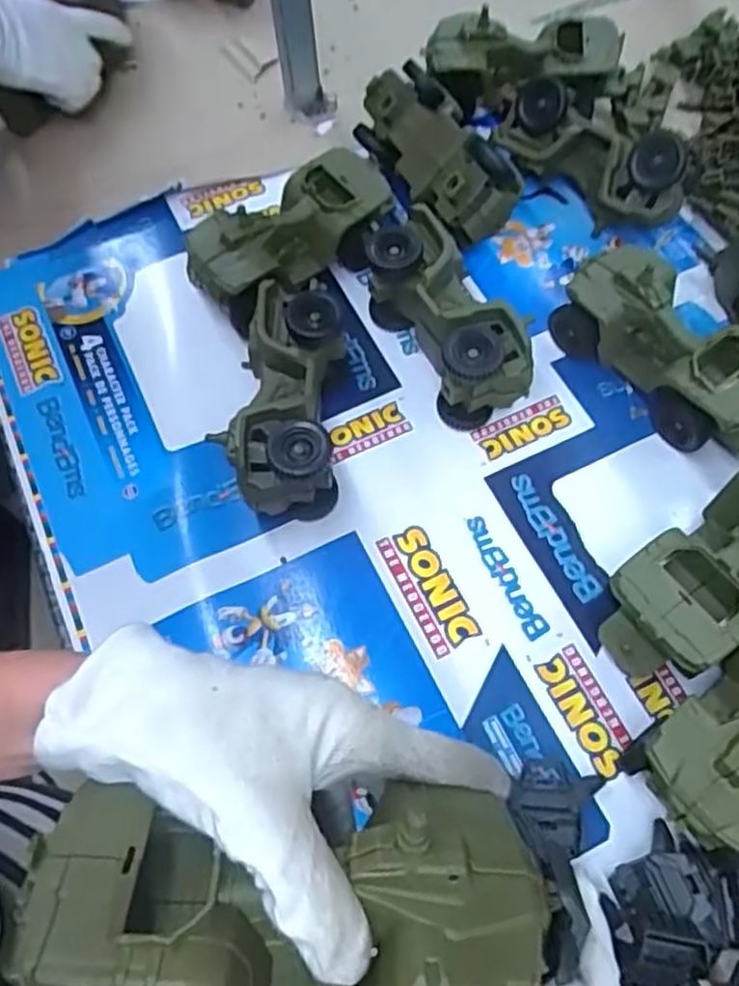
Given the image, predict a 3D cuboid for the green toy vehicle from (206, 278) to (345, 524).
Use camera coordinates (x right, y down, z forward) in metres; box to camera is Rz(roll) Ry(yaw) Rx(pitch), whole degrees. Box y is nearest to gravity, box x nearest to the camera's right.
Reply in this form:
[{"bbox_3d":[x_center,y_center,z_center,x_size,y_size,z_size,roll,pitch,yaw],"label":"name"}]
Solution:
[{"bbox_3d":[-0.066,-0.076,0.569,0.087,0.081,0.183,-3,64,1],"label":"green toy vehicle"}]

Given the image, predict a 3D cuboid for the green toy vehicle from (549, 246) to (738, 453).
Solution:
[{"bbox_3d":[0.231,-0.107,0.573,0.083,0.079,0.183,-39,68,-15],"label":"green toy vehicle"}]

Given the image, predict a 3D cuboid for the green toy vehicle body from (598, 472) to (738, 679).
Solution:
[{"bbox_3d":[0.236,0.051,0.497,0.179,0.080,0.077,-36,67,-14],"label":"green toy vehicle body"}]

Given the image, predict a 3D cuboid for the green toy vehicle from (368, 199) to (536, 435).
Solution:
[{"bbox_3d":[0.061,-0.136,0.594,0.069,0.080,0.170,-26,66,-10],"label":"green toy vehicle"}]

